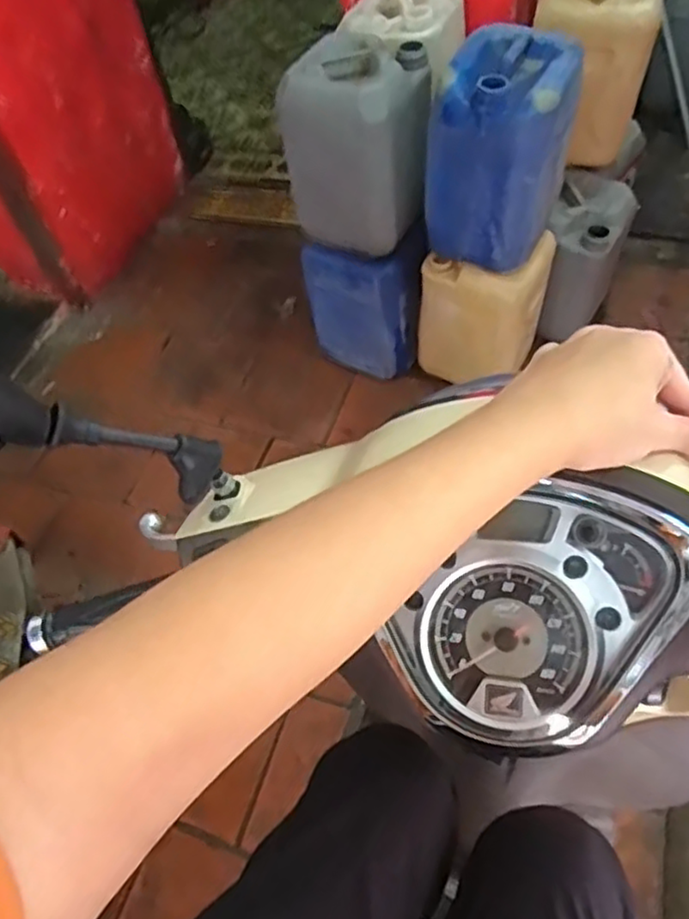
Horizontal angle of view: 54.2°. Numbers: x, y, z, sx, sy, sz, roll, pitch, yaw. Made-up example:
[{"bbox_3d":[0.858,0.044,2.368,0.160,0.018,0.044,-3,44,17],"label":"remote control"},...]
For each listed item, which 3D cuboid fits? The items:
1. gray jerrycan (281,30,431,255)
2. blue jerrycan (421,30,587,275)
[{"bbox_3d":[0.038,-0.675,1.453,0.289,0.361,0.212,19,59,21],"label":"gray jerrycan"},{"bbox_3d":[0.316,-0.614,1.364,0.250,0.369,0.250,20,60,22],"label":"blue jerrycan"}]

